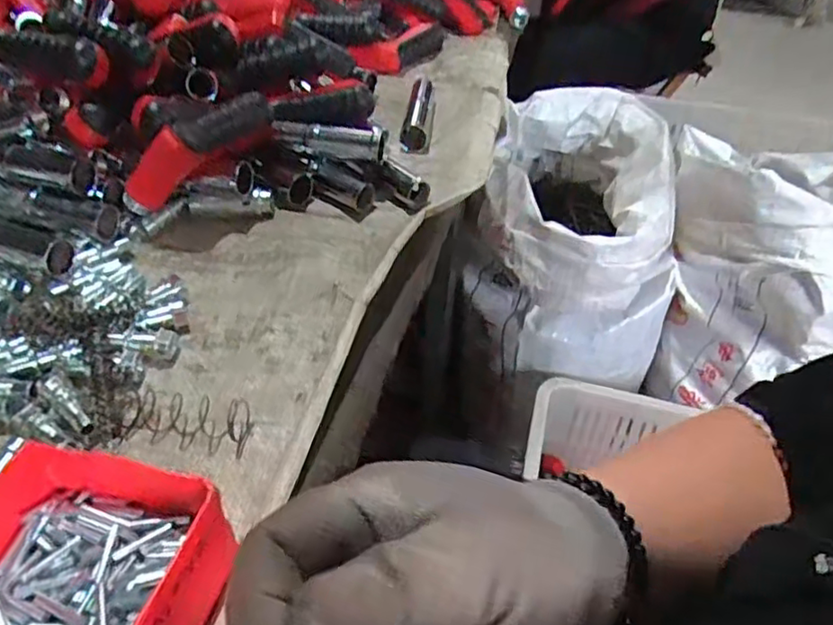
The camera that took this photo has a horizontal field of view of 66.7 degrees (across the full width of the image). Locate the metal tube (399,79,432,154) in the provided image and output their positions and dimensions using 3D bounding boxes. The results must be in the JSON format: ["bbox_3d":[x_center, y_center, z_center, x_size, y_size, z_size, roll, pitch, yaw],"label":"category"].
[{"bbox_3d":[0.001,-0.208,0.656,0.025,0.020,0.094,7,59,5],"label":"metal tube"}]

